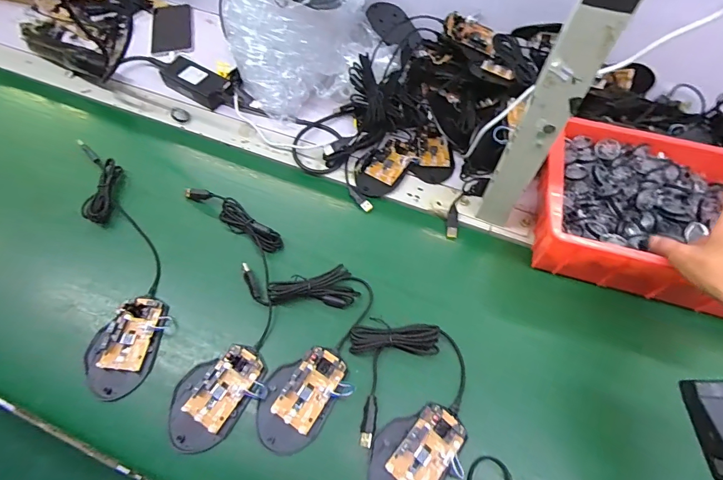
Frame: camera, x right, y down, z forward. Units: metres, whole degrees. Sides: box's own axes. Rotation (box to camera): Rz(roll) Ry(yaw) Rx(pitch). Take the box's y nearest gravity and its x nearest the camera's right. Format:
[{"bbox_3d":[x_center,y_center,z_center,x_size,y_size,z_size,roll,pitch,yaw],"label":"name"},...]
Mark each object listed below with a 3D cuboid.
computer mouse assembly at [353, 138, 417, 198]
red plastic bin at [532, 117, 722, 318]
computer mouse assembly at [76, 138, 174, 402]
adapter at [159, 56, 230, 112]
[{"bbox_3d":[0.033,-0.109,0.547,0.066,0.015,0.102,33,68,17],"label":"computer mouse assembly"},{"bbox_3d":[0.365,-0.036,0.456,0.288,0.074,0.202,12,63,7],"label":"red plastic bin"},{"bbox_3d":[-0.304,0.017,0.474,0.089,0.020,0.348,-17,63,-8],"label":"computer mouse assembly"},{"bbox_3d":[-0.278,-0.264,0.624,0.122,0.031,0.051,31,67,16],"label":"adapter"}]

